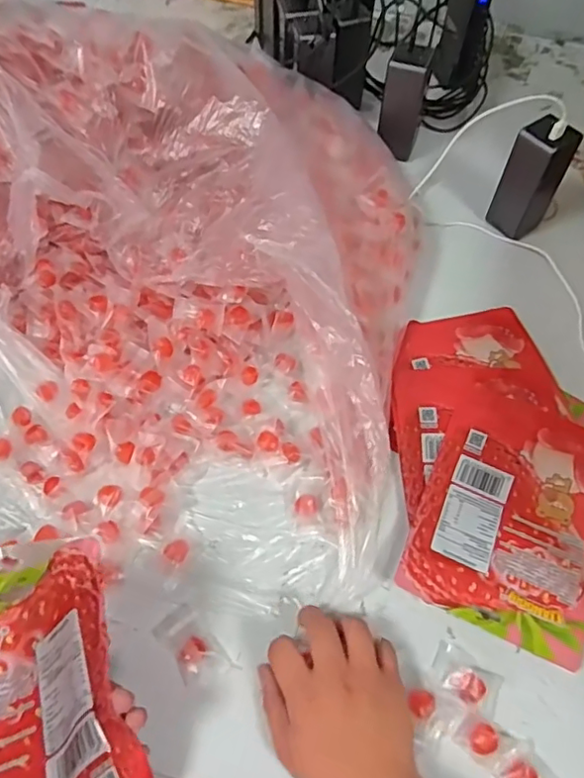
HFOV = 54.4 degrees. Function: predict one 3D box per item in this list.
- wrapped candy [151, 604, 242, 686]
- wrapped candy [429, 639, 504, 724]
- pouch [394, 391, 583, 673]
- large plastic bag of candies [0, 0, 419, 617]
[{"bbox_3d":[-0.080,0.207,0.456,0.035,0.013,0.063,-36,67,-20],"label":"wrapped candy"},{"bbox_3d":[0.138,0.229,0.446,0.056,0.011,0.035,32,64,16],"label":"wrapped candy"},{"bbox_3d":[0.197,0.110,0.507,0.154,0.024,0.211,21,62,11],"label":"pouch"},{"bbox_3d":[-0.129,-0.130,0.555,0.501,0.173,0.580,7,60,3],"label":"large plastic bag of candies"}]

